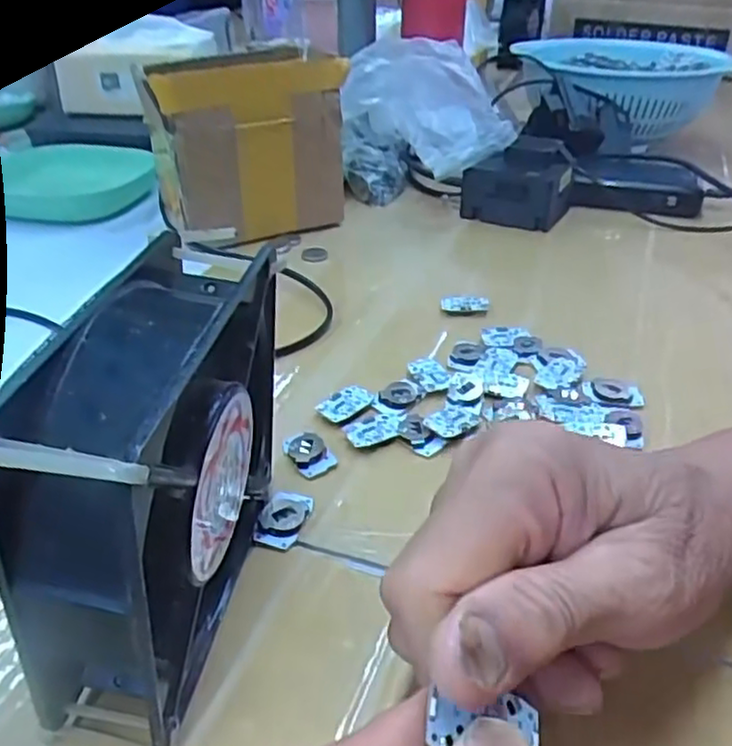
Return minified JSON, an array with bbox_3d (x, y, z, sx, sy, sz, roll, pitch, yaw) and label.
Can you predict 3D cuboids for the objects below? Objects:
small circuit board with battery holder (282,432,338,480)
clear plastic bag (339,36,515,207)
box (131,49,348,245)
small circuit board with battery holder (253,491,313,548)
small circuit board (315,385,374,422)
[{"bbox_3d":[-0.027,0.037,0.322,0.018,0.004,0.029,-16,37,-23],"label":"small circuit board with battery holder"},{"bbox_3d":[0.050,-0.216,0.595,0.143,0.121,0.077,9,35,13],"label":"clear plastic bag"},{"bbox_3d":[-0.090,-0.170,0.525,0.138,0.126,0.084,-11,36,-16],"label":"box"},{"bbox_3d":[-0.034,0.060,0.287,0.019,0.007,0.025,6,35,9],"label":"small circuit board with battery holder"},{"bbox_3d":[-0.010,0.014,0.349,0.027,0.004,0.017,-28,43,-35],"label":"small circuit board"}]

